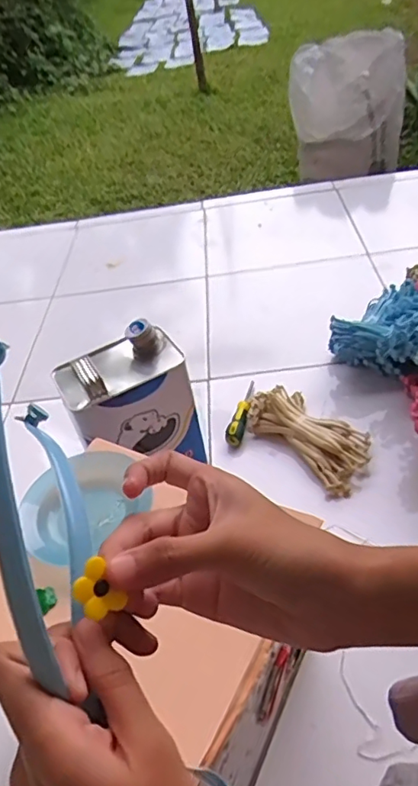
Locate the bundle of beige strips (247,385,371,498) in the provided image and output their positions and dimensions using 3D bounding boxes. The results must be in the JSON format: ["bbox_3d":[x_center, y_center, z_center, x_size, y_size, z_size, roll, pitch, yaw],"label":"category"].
[{"bbox_3d":[0.163,0.065,0.883,0.113,0.058,0.223,-32,46,-22],"label":"bundle of beige strips"}]

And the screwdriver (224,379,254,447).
[{"bbox_3d":[0.057,0.036,0.933,0.026,0.021,0.119,13,67,20],"label":"screwdriver"}]

